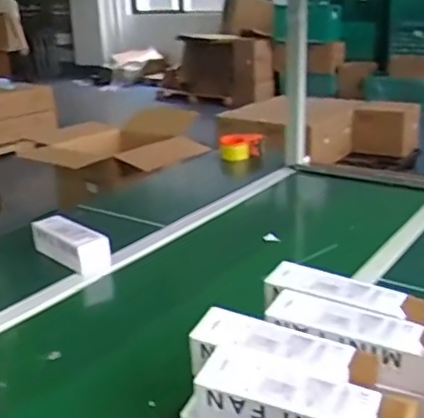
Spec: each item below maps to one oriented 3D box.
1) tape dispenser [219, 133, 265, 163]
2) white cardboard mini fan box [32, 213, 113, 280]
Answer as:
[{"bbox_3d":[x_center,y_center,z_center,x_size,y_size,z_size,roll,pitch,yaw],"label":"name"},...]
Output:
[{"bbox_3d":[0.106,-0.203,1.879,0.140,0.075,0.055,-13,23,-28],"label":"tape dispenser"},{"bbox_3d":[-0.283,0.066,1.142,0.072,0.060,0.204,-19,26,-40],"label":"white cardboard mini fan box"}]

